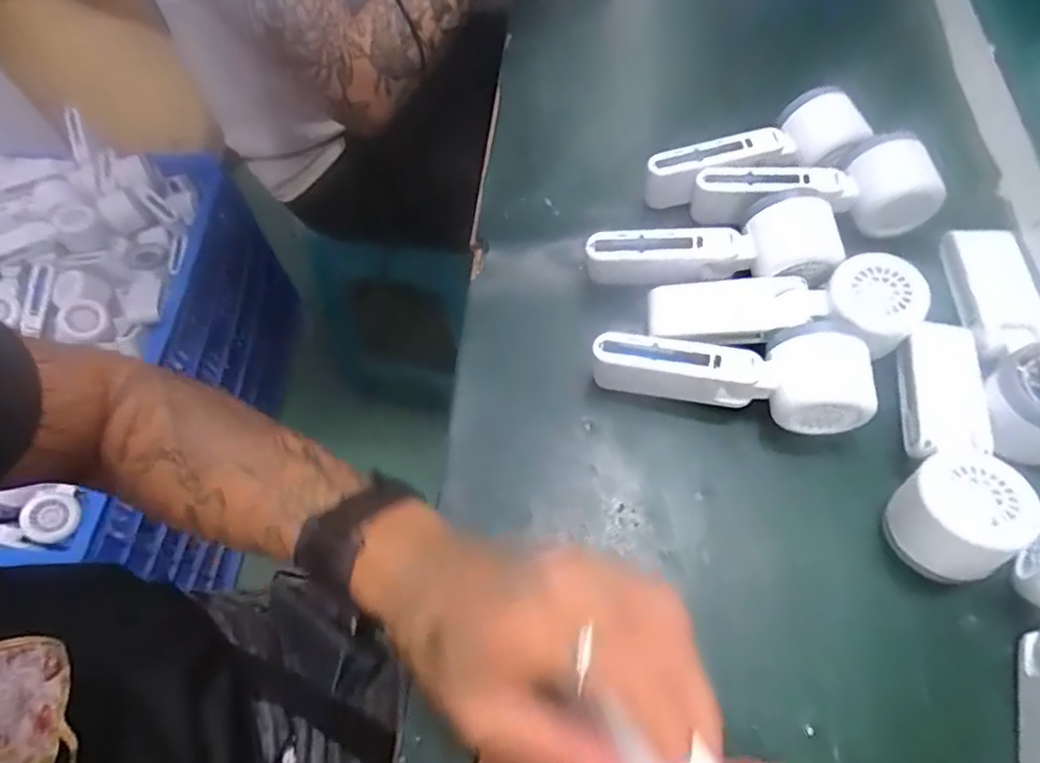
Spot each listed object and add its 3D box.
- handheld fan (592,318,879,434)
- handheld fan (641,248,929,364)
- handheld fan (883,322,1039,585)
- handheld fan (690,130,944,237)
[{"bbox_3d":[0.129,-0.003,0.394,0.160,0.055,0.051,4,62,5],"label":"handheld fan"},{"bbox_3d":[0.180,-0.048,0.414,0.181,0.054,0.063,-2,61,17],"label":"handheld fan"},{"bbox_3d":[0.253,0.034,0.362,0.066,0.055,0.159,18,64,13],"label":"handheld fan"},{"bbox_3d":[0.212,-0.139,0.448,0.162,0.050,0.067,-4,61,1],"label":"handheld fan"}]

